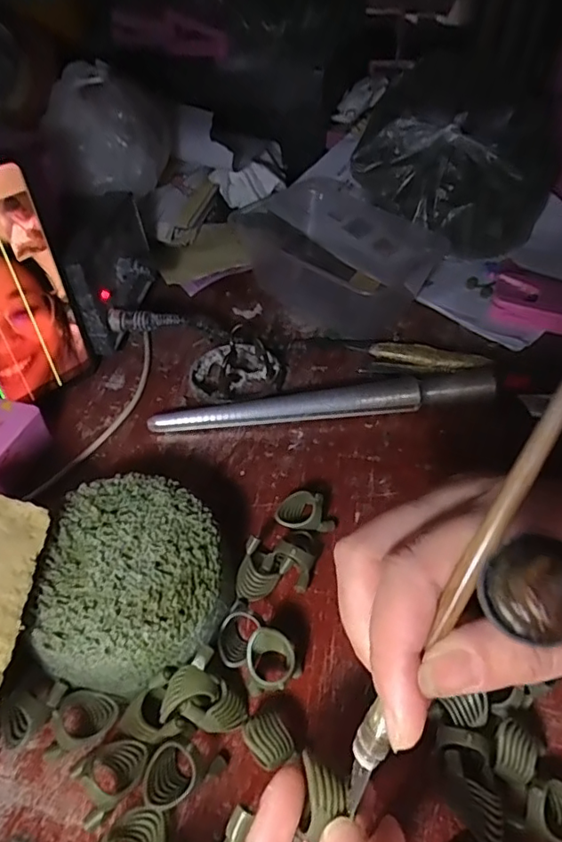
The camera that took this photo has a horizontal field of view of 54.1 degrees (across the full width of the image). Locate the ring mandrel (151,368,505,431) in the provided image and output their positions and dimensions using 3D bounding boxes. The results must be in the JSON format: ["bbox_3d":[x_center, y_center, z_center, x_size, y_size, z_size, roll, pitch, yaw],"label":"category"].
[{"bbox_3d":[0.036,-0.012,0.390,0.249,0.020,0.028,-8,48,-8],"label":"ring mandrel"}]

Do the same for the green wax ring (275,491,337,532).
[{"bbox_3d":[0.015,0.056,0.329,0.034,0.018,0.019,-4,48,-4],"label":"green wax ring"}]

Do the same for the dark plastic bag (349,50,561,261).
[{"bbox_3d":[0.161,-0.240,0.510,0.166,0.134,0.151,27,53,22],"label":"dark plastic bag"}]

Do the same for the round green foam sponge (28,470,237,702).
[{"bbox_3d":[-0.071,0.082,0.285,0.090,0.045,0.101,0,48,0],"label":"round green foam sponge"}]

